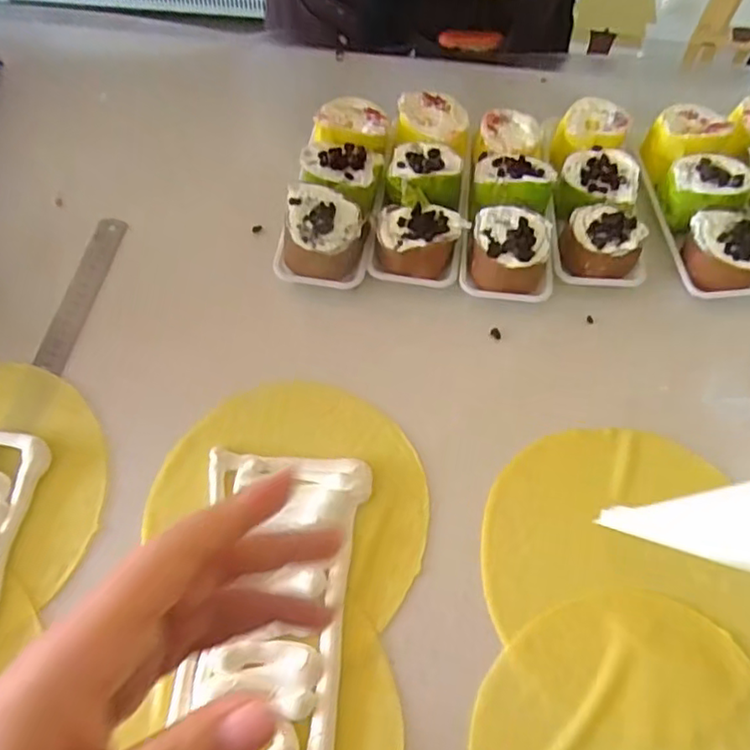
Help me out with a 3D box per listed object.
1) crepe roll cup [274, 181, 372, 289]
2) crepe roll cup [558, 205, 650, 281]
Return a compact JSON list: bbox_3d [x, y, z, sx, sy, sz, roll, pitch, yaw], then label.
[{"bbox_3d":[-0.045,-0.112,0.541,0.074,0.065,0.068,0,64,-1],"label":"crepe roll cup"},{"bbox_3d":[0.193,-0.114,0.547,0.071,0.049,0.065,0,64,-1],"label":"crepe roll cup"}]

